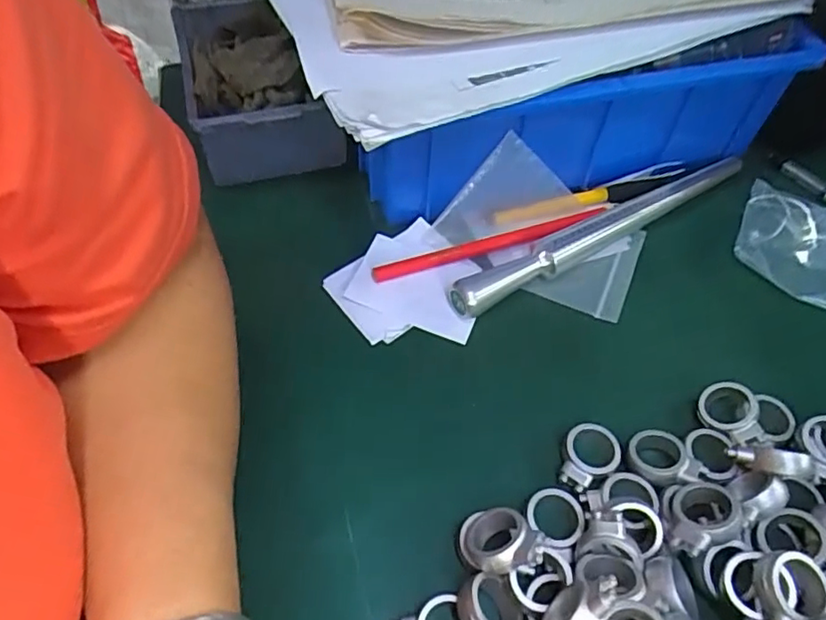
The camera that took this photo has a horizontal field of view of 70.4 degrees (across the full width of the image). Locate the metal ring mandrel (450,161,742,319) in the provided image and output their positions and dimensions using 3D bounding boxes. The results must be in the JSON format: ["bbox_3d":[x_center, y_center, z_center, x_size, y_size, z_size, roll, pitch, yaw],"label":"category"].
[{"bbox_3d":[0.120,-0.050,0.359,0.225,0.021,0.019,-25,57,-20],"label":"metal ring mandrel"}]

